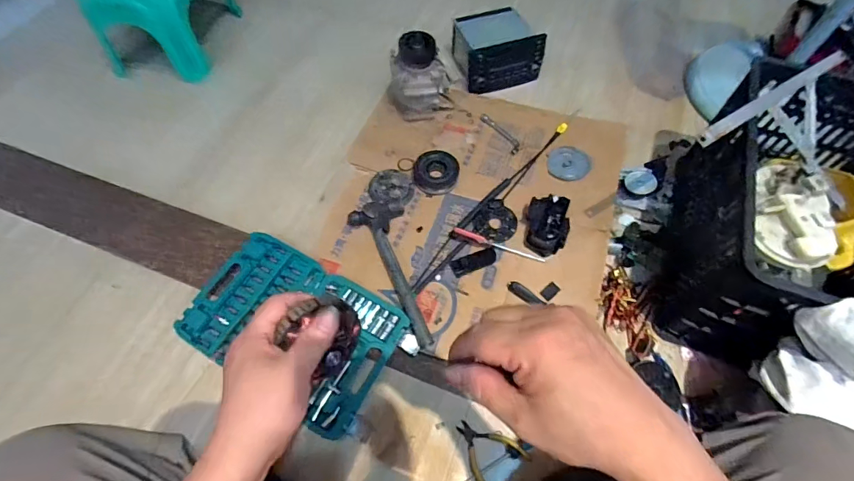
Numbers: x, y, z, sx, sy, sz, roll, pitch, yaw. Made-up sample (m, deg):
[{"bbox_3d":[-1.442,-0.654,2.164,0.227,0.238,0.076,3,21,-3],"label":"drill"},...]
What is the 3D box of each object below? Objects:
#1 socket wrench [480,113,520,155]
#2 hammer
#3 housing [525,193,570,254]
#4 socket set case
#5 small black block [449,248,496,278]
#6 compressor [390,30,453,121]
[{"bbox_3d":[0.186,-0.273,1.044,0.033,0.009,0.151,-27,59,-13],"label":"socket wrench"},{"bbox_3d":[-0.059,0.052,0.834,0.116,0.035,0.329,-21,63,-9],"label":"hammer"},{"bbox_3d":[0.251,-0.032,0.867,0.085,0.057,0.121,9,62,7],"label":"housing"},{"bbox_3d":[-0.260,0.156,0.792,0.403,0.033,0.249,25,62,18],"label":"socket set case"},{"bbox_3d":[0.099,0.044,0.871,0.100,0.008,0.038,-22,58,-11],"label":"small black block"},{"bbox_3d":[-0.013,-0.397,1.016,0.152,0.181,0.122,-4,61,0],"label":"compressor"}]

